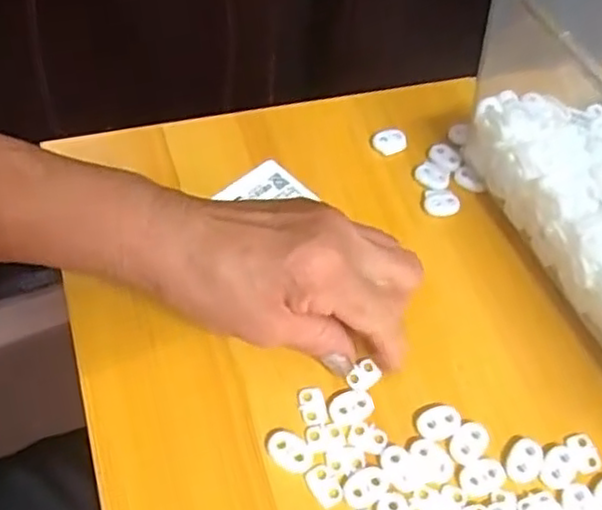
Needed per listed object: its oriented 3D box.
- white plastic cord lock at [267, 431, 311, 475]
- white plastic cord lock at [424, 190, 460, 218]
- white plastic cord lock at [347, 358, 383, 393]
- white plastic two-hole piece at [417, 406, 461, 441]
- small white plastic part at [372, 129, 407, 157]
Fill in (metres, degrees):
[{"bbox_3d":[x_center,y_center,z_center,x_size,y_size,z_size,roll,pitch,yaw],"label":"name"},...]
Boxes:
[{"bbox_3d":[-0.005,0.094,0.331,0.022,0.004,0.015,32,58,14],"label":"white plastic cord lock"},{"bbox_3d":[0.087,-0.032,0.428,0.022,0.004,0.018,4,55,-5],"label":"white plastic cord lock"},{"bbox_3d":[0.032,0.063,0.357,0.012,0.005,0.016,39,66,22],"label":"white plastic cord lock"},{"bbox_3d":[0.069,0.083,0.345,0.023,0.004,0.016,-12,58,-15],"label":"white plastic two-hole piece"},{"bbox_3d":[0.059,-0.073,0.454,0.022,0.009,0.016,-16,60,-18],"label":"small white plastic part"}]

